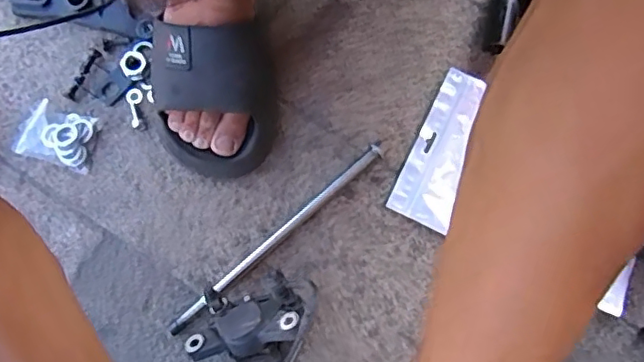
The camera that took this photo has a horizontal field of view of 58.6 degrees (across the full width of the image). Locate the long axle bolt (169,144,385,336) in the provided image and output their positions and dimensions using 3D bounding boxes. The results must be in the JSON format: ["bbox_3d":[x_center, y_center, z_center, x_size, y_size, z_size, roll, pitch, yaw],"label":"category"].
[{"bbox_3d":[-0.043,0.054,0.548,0.258,0.020,0.013,-40,81,-9],"label":"long axle bolt"}]

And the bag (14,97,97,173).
[{"bbox_3d":[-0.259,-0.046,0.557,0.074,0.019,0.055,18,78,3],"label":"bag"}]

